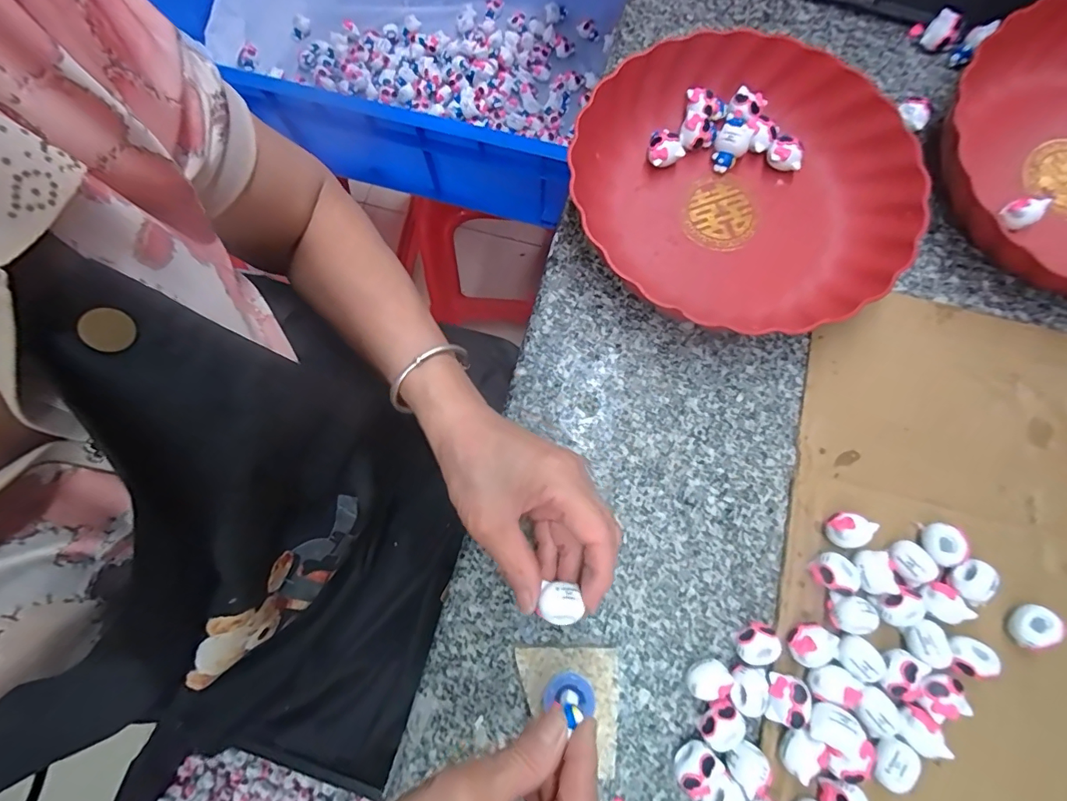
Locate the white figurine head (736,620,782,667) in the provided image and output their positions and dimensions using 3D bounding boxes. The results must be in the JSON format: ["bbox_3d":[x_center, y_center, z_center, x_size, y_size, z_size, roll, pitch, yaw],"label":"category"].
[{"bbox_3d":[0.137,0.151,0.297,0.022,0.020,0.024,0,76,2],"label":"white figurine head"}]

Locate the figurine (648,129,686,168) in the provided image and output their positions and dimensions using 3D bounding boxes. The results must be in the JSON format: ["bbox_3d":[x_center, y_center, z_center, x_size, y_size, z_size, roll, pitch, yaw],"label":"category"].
[{"bbox_3d":[0.104,-0.200,0.382,0.024,0.024,0.022,0,76,2],"label":"figurine"}]

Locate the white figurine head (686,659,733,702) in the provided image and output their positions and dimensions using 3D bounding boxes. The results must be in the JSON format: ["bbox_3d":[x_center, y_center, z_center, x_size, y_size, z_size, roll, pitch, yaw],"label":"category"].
[{"bbox_3d":[0.105,0.169,0.293,0.026,0.018,0.020,-15,76,-2],"label":"white figurine head"}]

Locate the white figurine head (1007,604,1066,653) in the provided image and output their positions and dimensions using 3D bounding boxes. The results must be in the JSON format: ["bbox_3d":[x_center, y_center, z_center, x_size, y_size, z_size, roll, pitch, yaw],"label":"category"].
[{"bbox_3d":[0.301,0.137,0.288,0.018,0.019,0.025,11,77,4],"label":"white figurine head"}]

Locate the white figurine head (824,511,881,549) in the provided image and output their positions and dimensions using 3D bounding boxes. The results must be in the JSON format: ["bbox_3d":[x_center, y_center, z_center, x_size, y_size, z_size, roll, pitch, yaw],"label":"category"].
[{"bbox_3d":[0.201,0.083,0.307,0.026,0.021,0.022,-4,76,1],"label":"white figurine head"}]

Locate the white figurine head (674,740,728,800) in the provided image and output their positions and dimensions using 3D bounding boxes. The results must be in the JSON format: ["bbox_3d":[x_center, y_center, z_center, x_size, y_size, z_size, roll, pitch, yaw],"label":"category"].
[{"bbox_3d":[0.095,0.214,0.280,0.025,0.022,0.024,0,76,2],"label":"white figurine head"}]

